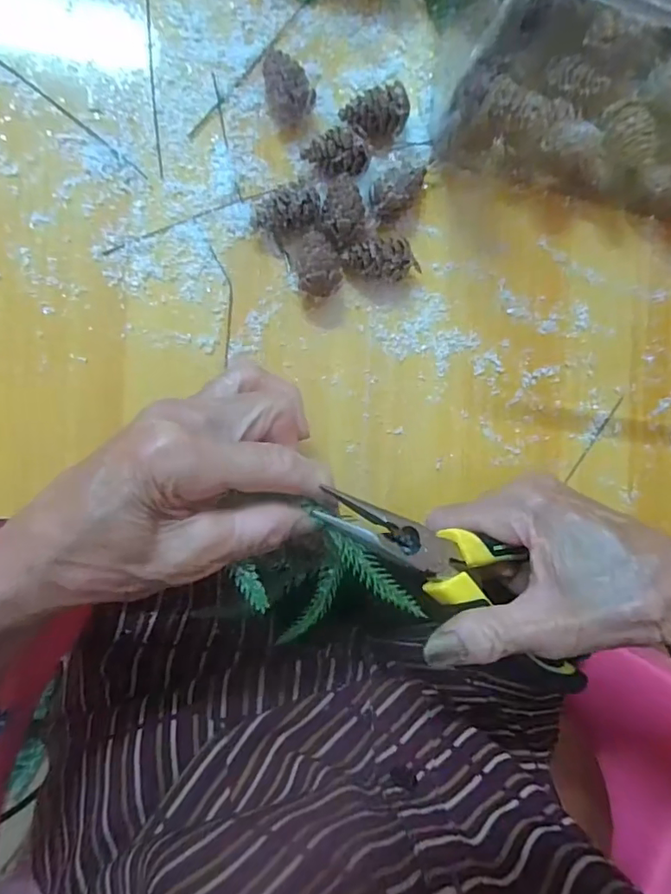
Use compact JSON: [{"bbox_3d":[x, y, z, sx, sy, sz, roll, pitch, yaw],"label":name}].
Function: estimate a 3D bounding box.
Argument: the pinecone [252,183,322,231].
[{"bbox_3d":[-0.024,-0.119,0.270,0.034,0.017,0.018,-15,91,-2],"label":"pinecone"}]

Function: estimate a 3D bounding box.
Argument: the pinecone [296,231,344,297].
[{"bbox_3d":[-0.009,-0.092,0.272,0.021,0.023,0.032,-6,90,-2],"label":"pinecone"}]

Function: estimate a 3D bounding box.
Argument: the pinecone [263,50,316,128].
[{"bbox_3d":[-0.025,-0.180,0.271,0.021,0.021,0.031,-25,91,-2],"label":"pinecone"}]

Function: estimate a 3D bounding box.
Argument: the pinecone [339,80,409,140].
[{"bbox_3d":[0.022,-0.174,0.282,0.034,0.022,0.021,-27,91,-2],"label":"pinecone"}]

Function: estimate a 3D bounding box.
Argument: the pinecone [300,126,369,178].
[{"bbox_3d":[0.000,-0.149,0.273,0.032,0.020,0.017,-11,91,-2],"label":"pinecone"}]

